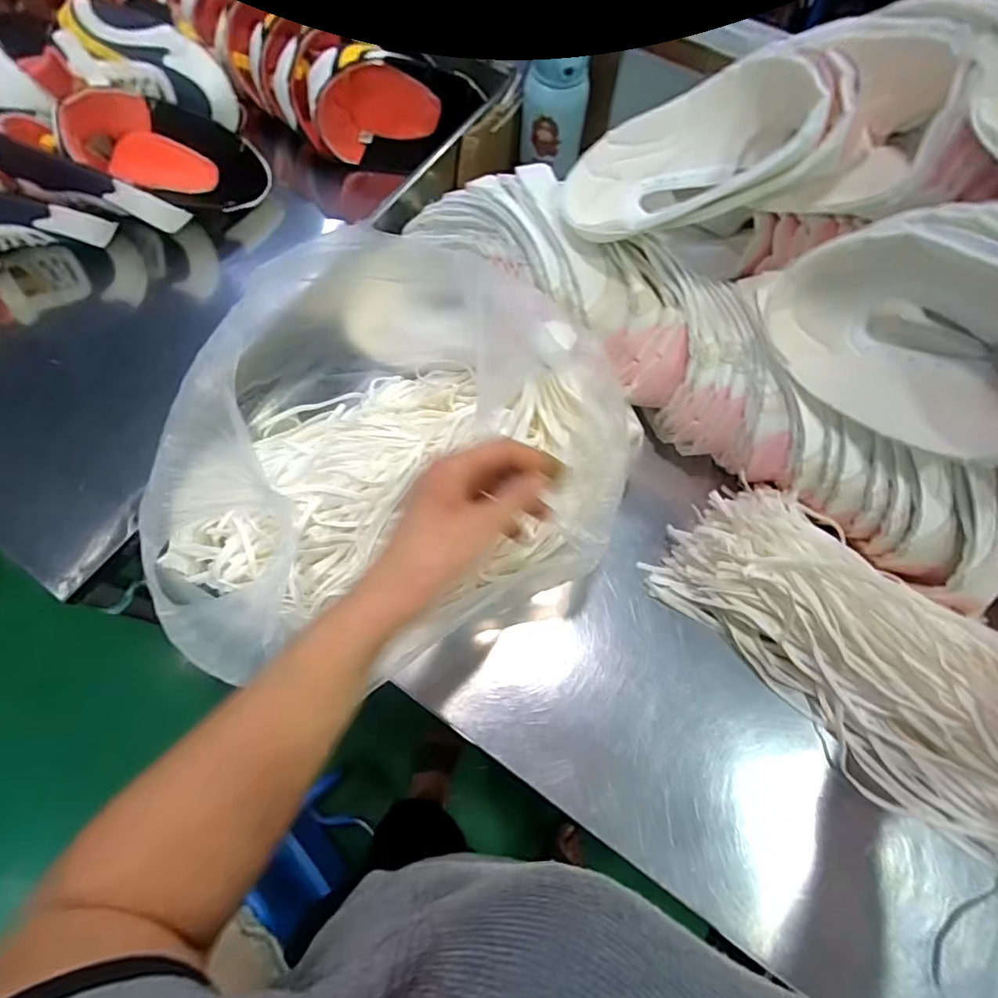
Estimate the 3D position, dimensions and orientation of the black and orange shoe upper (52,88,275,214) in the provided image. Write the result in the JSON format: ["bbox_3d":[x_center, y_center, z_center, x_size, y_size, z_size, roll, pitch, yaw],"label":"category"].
[{"bbox_3d":[-0.424,-0.440,0.703,0.236,0.075,0.113,13,67,-14],"label":"black and orange shoe upper"}]

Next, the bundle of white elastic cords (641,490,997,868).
[{"bbox_3d":[0.370,0.159,0.480,0.462,0.085,0.171,42,73,12],"label":"bundle of white elastic cords"}]

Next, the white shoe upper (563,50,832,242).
[{"bbox_3d":[0.167,-0.309,0.482,0.219,0.085,0.127,-17,69,-7],"label":"white shoe upper"}]

